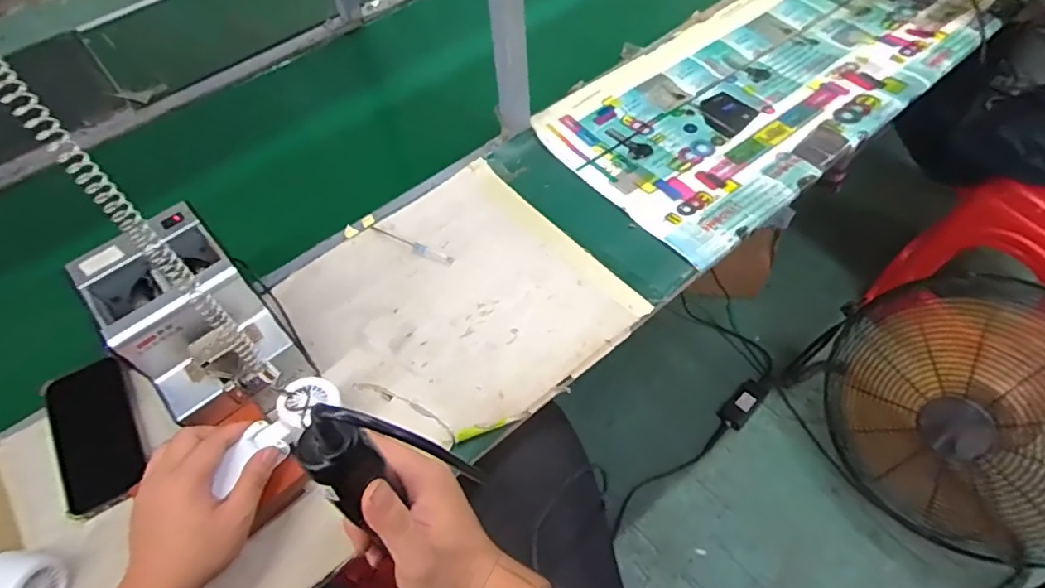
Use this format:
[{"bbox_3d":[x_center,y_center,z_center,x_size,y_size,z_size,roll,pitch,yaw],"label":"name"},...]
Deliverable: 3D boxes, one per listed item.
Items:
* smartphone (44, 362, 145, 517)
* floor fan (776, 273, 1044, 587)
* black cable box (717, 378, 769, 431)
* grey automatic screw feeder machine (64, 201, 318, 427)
[{"bbox_3d":[-0.453,0.146,0.616,0.081,0.011,0.163,-26,65,-15],"label":"smartphone"},{"bbox_3d":[0.796,0.243,1.056,0.260,0.429,0.551,-17,57,-7],"label":"floor fan"},{"bbox_3d":[0.522,0.255,1.373,0.059,0.024,0.132,38,67,26],"label":"black cable box"},{"bbox_3d":[-0.327,0.029,0.589,0.132,0.137,0.176,-39,62,-19],"label":"grey automatic screw feeder machine"}]

